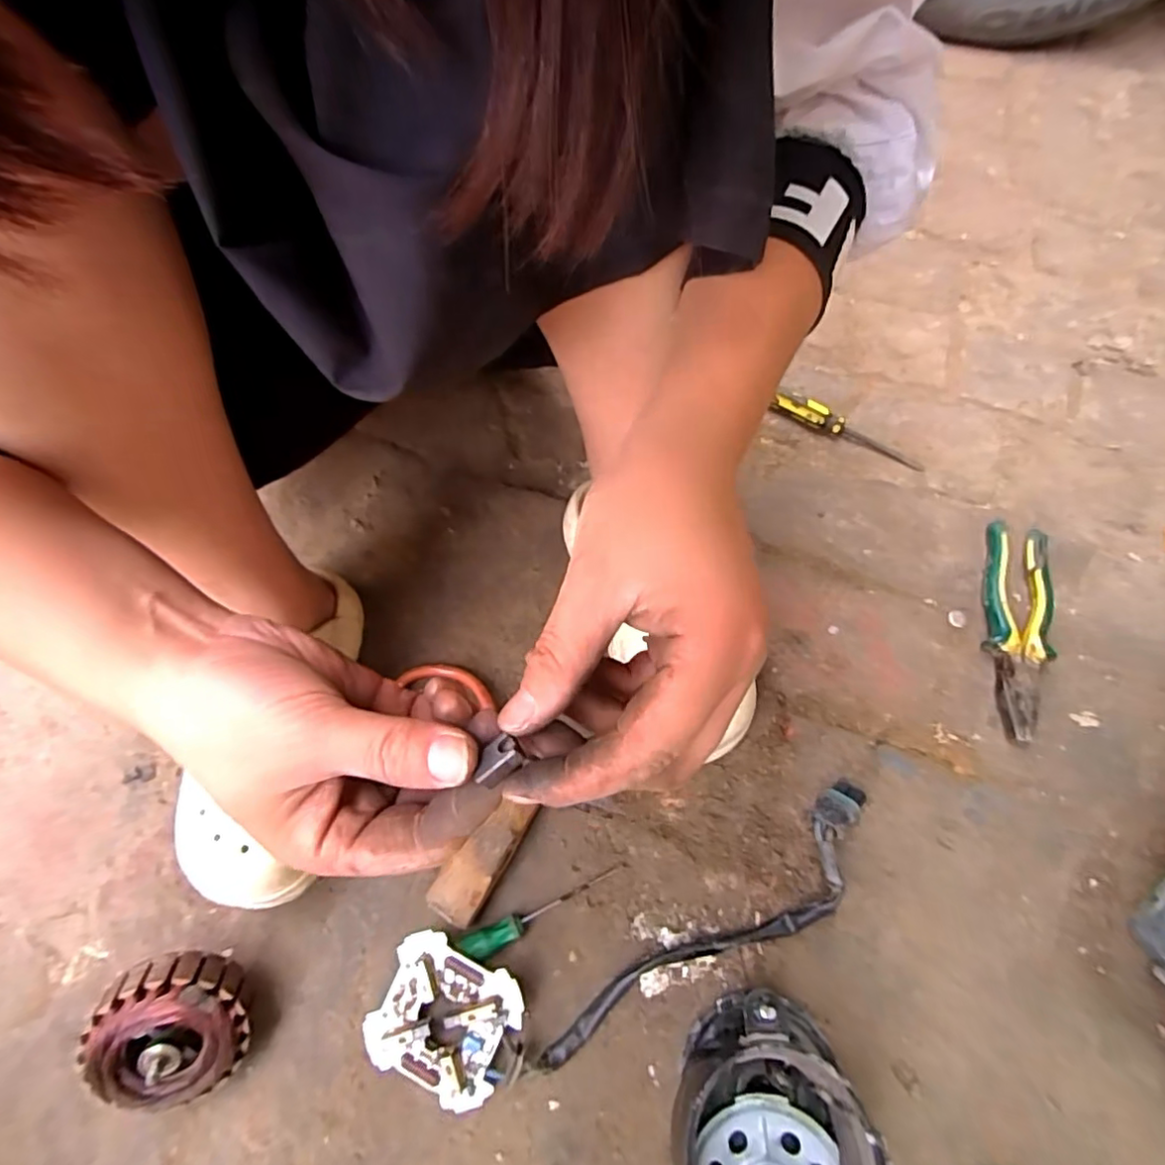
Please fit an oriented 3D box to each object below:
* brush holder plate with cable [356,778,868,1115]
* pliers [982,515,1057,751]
[{"bbox_3d":[0.036,0.240,0.408,0.361,0.033,0.095,-19,66,-7],"label":"brush holder plate with cable"},{"bbox_3d":[0.368,0.037,0.509,0.048,0.024,0.199,13,66,7],"label":"pliers"}]

